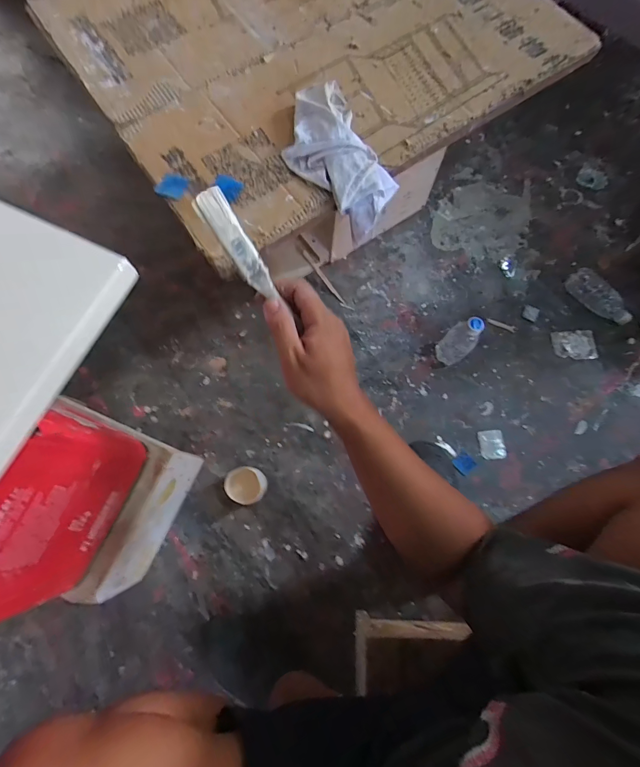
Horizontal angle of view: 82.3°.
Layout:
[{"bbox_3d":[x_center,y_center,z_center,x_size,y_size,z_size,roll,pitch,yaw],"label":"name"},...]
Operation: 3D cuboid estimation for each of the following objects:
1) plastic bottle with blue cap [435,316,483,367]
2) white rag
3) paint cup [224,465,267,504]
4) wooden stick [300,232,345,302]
[{"bbox_3d":[0.292,-0.093,0.760,0.060,0.163,0.058,0,74,1],"label":"plastic bottle with blue cap"},{"bbox_3d":[0.020,-0.299,0.491,0.110,0.069,0.200,-25,76,-7],"label":"white rag"},{"bbox_3d":[-0.142,0.202,0.723,0.065,0.077,0.069,0,74,1],"label":"paint cup"},{"bbox_3d":[0.009,-0.254,0.876,0.013,0.011,0.155,-38,92,-9],"label":"wooden stick"}]

